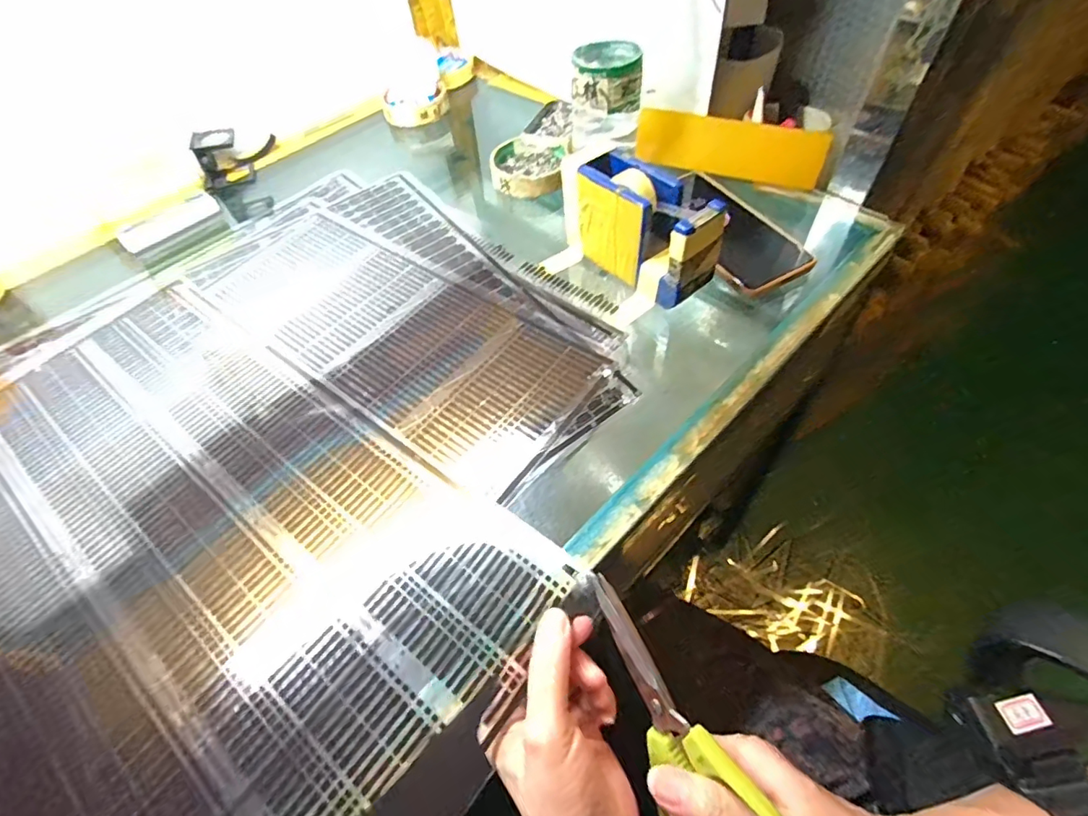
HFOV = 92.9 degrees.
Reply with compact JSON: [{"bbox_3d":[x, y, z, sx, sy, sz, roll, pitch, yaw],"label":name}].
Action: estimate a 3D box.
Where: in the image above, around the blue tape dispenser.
[{"bbox_3d":[0.078,-0.145,0.423,0.048,0.081,0.129,-36,60,-19],"label":"blue tape dispenser"}]

